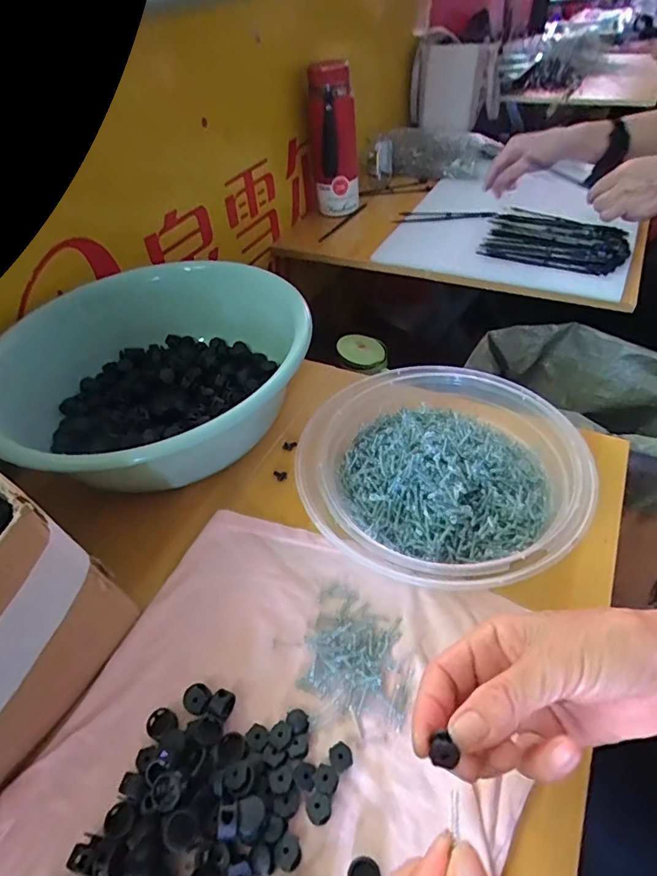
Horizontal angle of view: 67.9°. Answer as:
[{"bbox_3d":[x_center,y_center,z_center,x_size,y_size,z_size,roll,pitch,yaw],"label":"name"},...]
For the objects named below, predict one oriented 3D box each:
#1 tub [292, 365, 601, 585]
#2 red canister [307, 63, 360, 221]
[{"bbox_3d":[0.093,0.026,0.405,0.216,0.048,0.215,-3,45,3],"label":"tub"},{"bbox_3d":[0.011,-0.526,0.881,0.080,0.233,0.064,-2,45,5],"label":"red canister"}]

